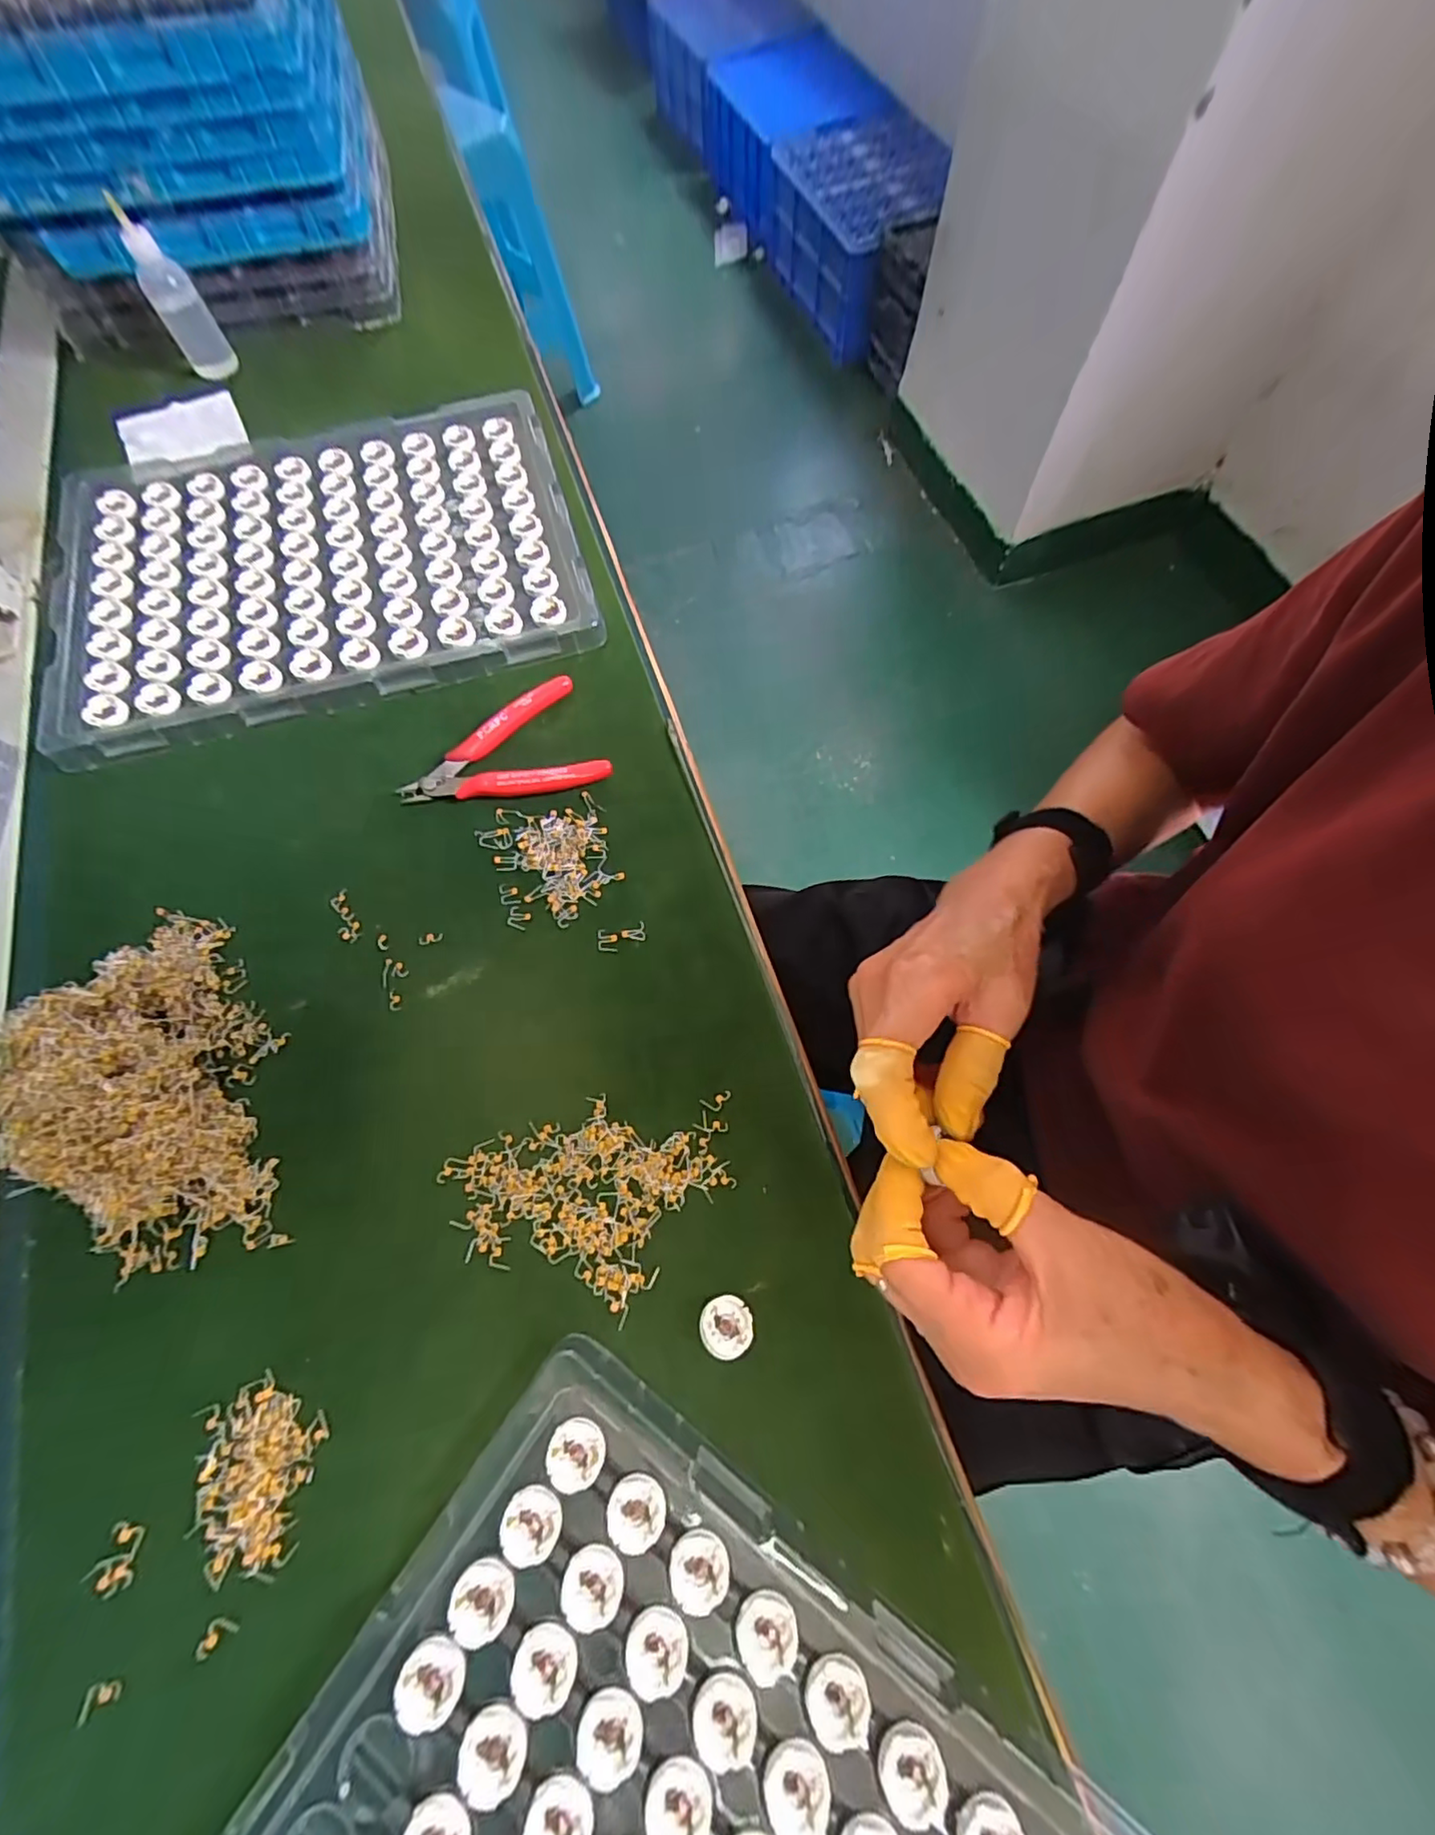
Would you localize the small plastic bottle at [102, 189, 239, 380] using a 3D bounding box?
[{"bbox_3d":[-0.428,-0.489,0.484,0.034,0.095,0.031,-39,73,-12],"label":"small plastic bottle"}]

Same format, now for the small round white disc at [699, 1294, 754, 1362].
[{"bbox_3d":[0.004,0.182,0.275,0.023,0.011,0.022,-1,69,2],"label":"small round white disc"}]

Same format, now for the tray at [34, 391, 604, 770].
[{"bbox_3d":[-0.280,-0.254,0.437,0.348,0.021,0.257,-16,70,-4],"label":"tray"}]

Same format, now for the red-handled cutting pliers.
[{"bbox_3d":[-0.135,-0.096,0.382,0.120,0.012,0.077,-26,71,-8],"label":"red-handled cutting pliers"}]

